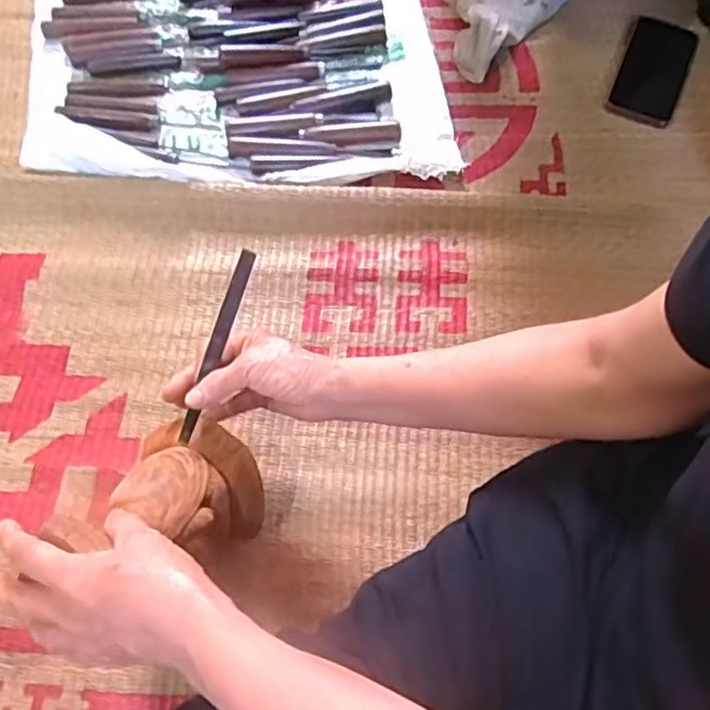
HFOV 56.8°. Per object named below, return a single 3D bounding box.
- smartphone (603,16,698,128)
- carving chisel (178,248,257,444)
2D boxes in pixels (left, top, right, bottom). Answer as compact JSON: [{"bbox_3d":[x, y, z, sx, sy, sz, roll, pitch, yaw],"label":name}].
[{"bbox_3d":[0.361,-0.341,0.795,0.078,0.014,0.165,23,69,8],"label":"smartphone"},{"bbox_3d":[-0.112,-0.008,0.534,0.013,0.012,0.163,18,86,4],"label":"carving chisel"}]

